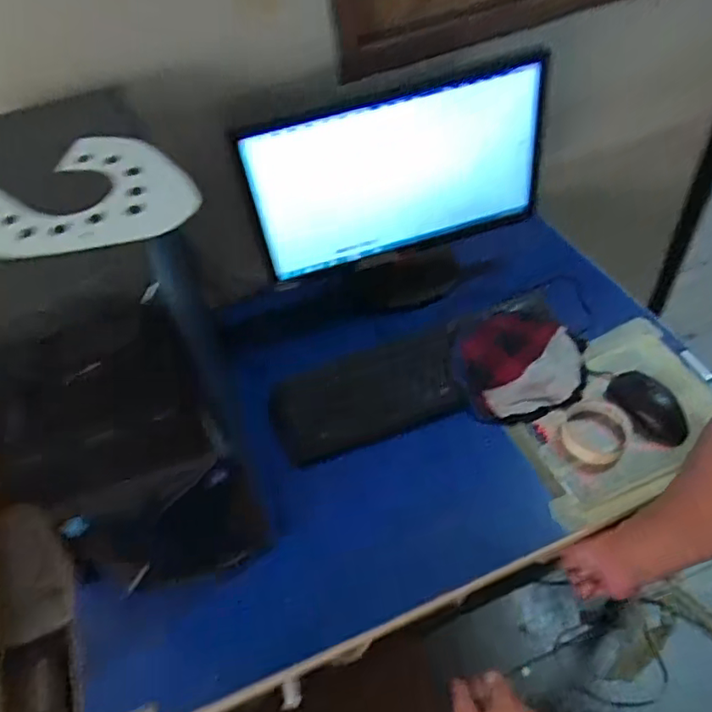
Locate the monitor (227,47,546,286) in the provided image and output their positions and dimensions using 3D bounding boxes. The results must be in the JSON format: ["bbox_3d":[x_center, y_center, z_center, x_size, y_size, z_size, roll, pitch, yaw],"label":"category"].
[{"bbox_3d":[0.066,-0.264,0.855,0.440,0.246,0.050,-18,50,-9],"label":"monitor"}]

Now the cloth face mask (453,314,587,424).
[{"bbox_3d":[0.233,0.008,0.844,0.183,0.032,0.165,-20,50,-9],"label":"cloth face mask"}]

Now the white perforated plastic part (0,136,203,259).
[{"bbox_3d":[-0.259,-0.134,0.509,0.228,0.013,0.165,-19,49,-9],"label":"white perforated plastic part"}]

